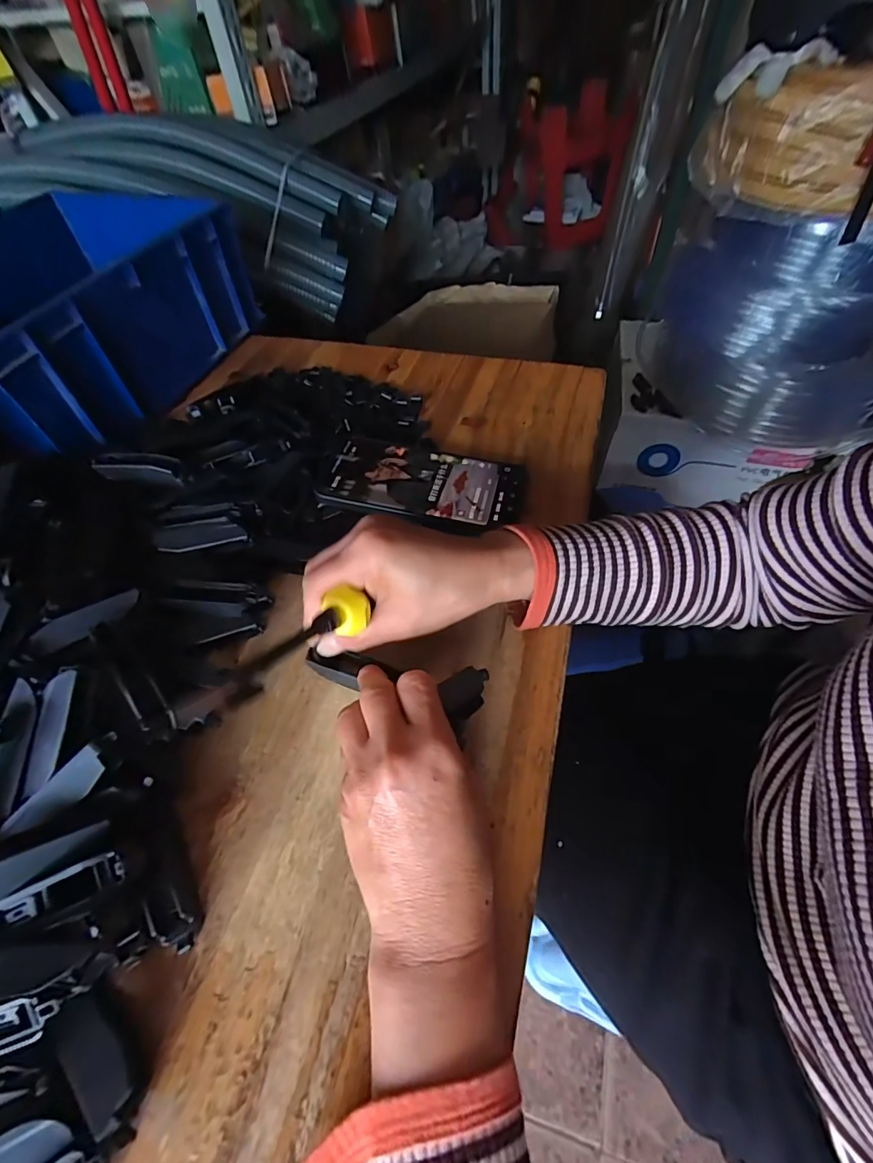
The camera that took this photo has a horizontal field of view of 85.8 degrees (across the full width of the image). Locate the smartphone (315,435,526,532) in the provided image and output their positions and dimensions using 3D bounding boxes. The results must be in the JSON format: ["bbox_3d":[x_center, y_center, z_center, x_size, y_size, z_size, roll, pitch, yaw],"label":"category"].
[{"bbox_3d":[-0.012,-0.082,0.386,0.159,0.007,0.082,14,56,9],"label":"smartphone"}]

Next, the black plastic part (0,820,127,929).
[{"bbox_3d":[-0.181,0.133,0.209,0.068,0.029,0.028,-20,55,-11],"label":"black plastic part"}]

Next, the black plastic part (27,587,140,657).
[{"bbox_3d":[-0.215,0.024,0.288,0.063,0.004,0.017,-31,91,-18],"label":"black plastic part"}]

